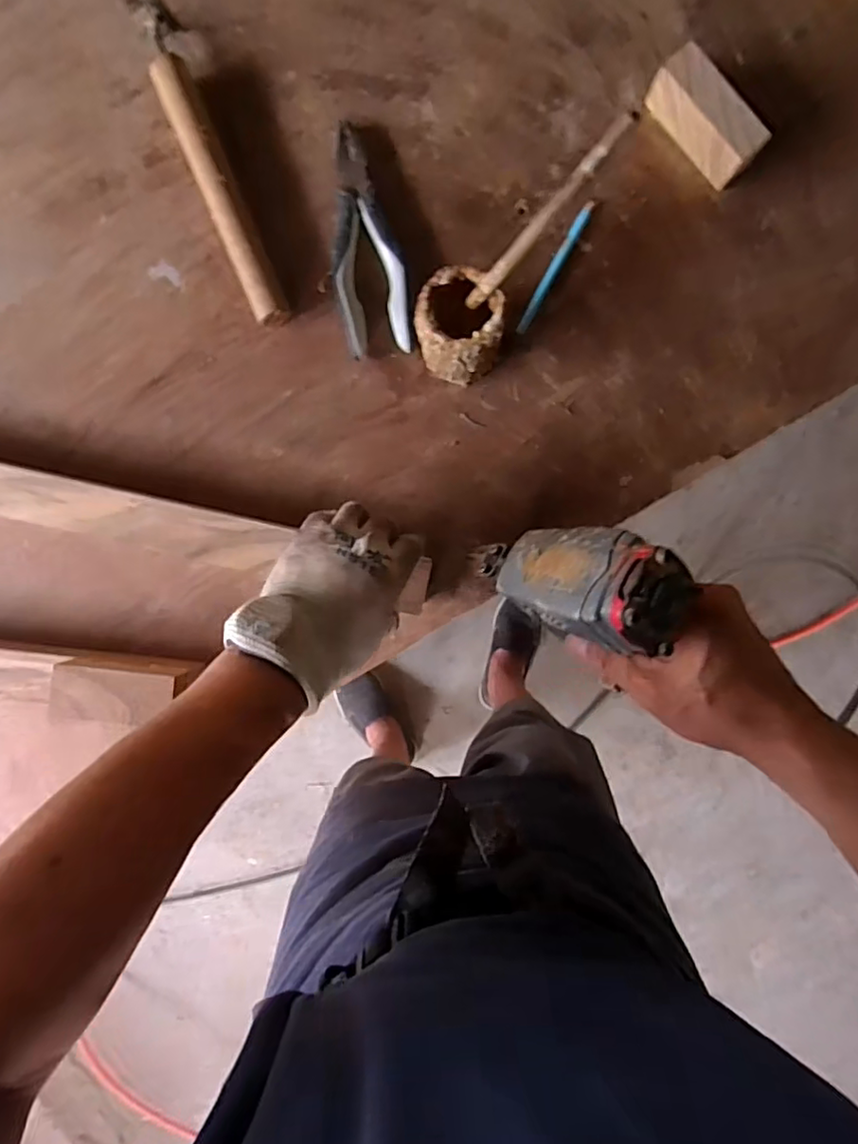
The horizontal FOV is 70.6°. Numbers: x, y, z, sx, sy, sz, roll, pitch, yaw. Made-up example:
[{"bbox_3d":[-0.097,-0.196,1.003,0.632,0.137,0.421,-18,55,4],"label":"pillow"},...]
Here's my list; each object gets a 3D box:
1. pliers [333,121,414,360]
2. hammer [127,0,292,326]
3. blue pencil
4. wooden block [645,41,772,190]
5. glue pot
[{"bbox_3d":[-0.054,-0.293,0.535,0.063,0.022,0.198,-5,93,1],"label":"pliers"},{"bbox_3d":[-0.185,-0.351,0.525,0.046,0.036,0.281,-20,93,2],"label":"hammer"},{"bbox_3d":[0.114,-0.272,0.540,0.012,0.004,0.127,28,93,-1],"label":"blue pencil"},{"bbox_3d":[0.233,-0.381,0.509,0.035,0.050,0.103,-39,92,3],"label":"wooden block"},{"bbox_3d":[0.026,-0.198,0.499,0.068,0.096,0.065,0,93,1],"label":"glue pot"}]

